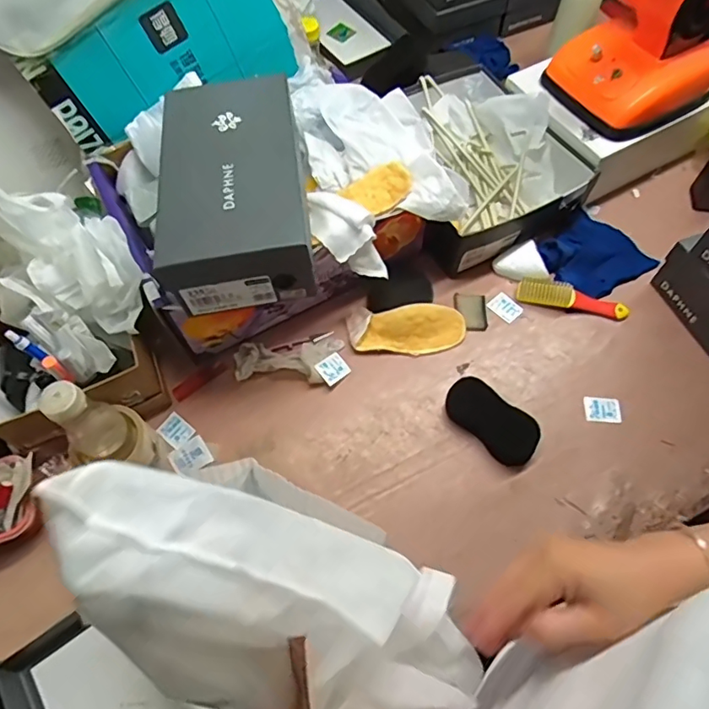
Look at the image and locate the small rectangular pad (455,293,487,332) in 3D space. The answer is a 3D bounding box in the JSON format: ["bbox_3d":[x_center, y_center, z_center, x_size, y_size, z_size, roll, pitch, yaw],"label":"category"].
[{"bbox_3d":[0.175,-0.066,0.791,0.043,0.007,0.065,-1,62,1],"label":"small rectangular pad"}]

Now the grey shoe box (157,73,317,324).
[{"bbox_3d":[-0.142,-0.210,0.648,0.168,0.087,0.300,-5,62,-1],"label":"grey shoe box"}]

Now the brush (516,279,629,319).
[{"bbox_3d":[0.324,-0.086,0.785,0.158,0.025,0.035,11,63,7],"label":"brush"}]

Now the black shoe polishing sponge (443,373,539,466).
[{"bbox_3d":[0.180,0.086,0.697,0.128,0.034,0.059,41,70,20],"label":"black shoe polishing sponge"}]

